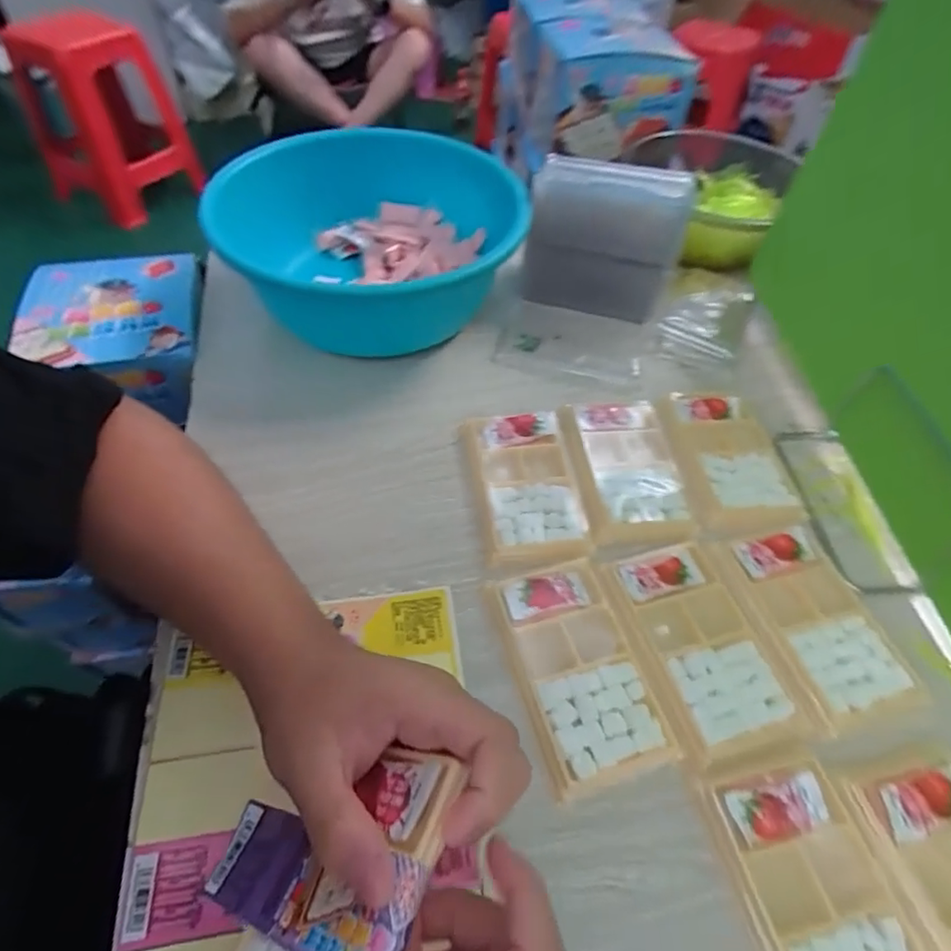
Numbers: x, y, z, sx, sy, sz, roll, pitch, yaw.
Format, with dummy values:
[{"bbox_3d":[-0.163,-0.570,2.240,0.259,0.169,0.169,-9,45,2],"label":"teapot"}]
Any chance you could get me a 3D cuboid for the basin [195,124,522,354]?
[{"bbox_3d":[-0.088,-0.213,0.542,0.244,0.107,0.266,1,52,-2],"label":"basin"}]

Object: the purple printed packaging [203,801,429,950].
[{"bbox_3d":[-0.065,0.154,0.216,0.112,0.007,0.039,-10,40,41],"label":"purple printed packaging"}]

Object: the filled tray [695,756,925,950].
[{"bbox_3d":[0.171,0.215,0.276,0.079,0.014,0.134,-8,53,-9],"label":"filled tray"}]

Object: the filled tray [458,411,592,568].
[{"bbox_3d":[0.037,0.006,0.438,0.080,0.011,0.137,-5,53,-7],"label":"filled tray"}]

